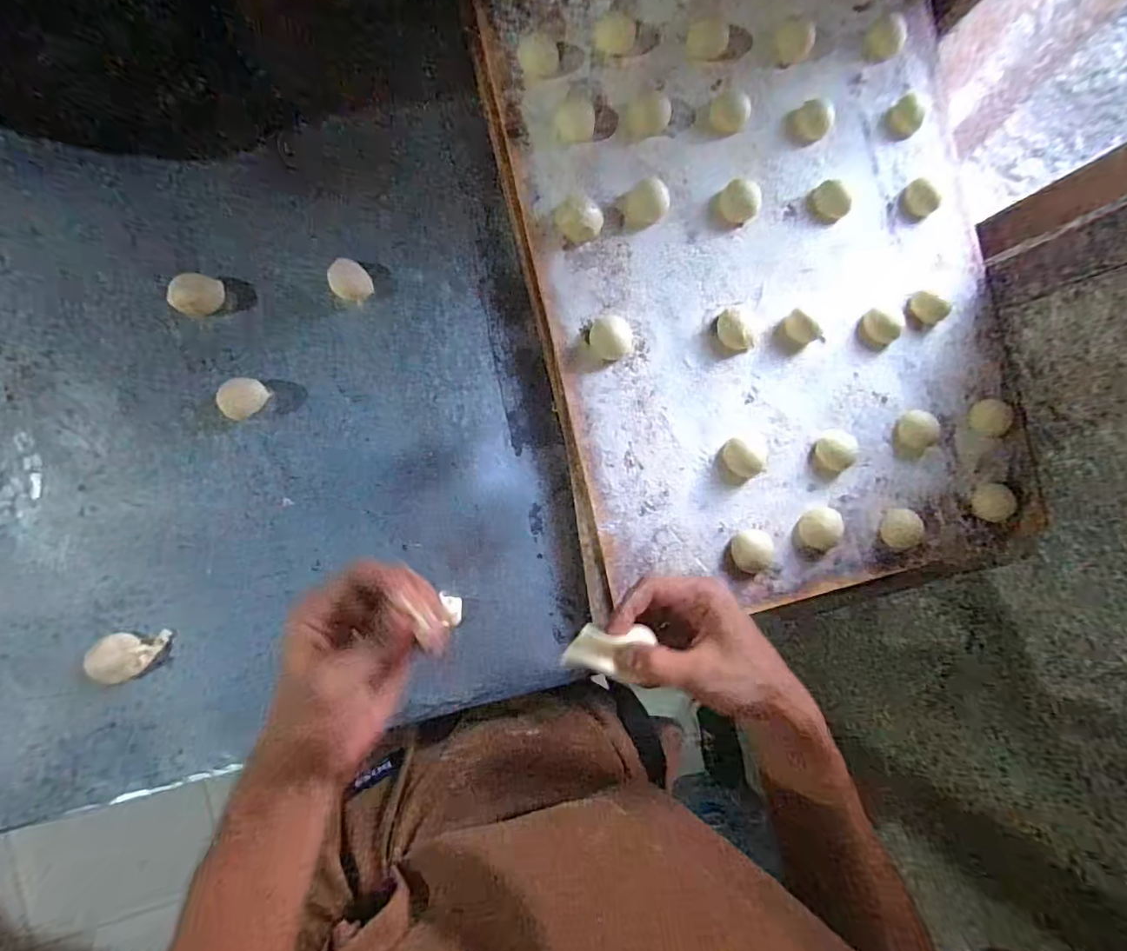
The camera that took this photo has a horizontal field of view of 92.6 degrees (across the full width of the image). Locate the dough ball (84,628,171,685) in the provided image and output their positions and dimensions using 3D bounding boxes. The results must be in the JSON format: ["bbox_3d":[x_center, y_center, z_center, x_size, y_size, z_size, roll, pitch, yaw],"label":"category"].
[{"bbox_3d":[-0.320,0.133,0.397,0.048,0.015,0.034,-10,89,-11],"label":"dough ball"}]

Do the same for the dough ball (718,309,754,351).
[{"bbox_3d":[0.151,-0.126,0.464,0.033,0.018,0.035,0,88,-11],"label":"dough ball"}]

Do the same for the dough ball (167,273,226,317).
[{"bbox_3d":[-0.286,-0.141,0.422,0.028,0.019,0.034,31,82,-8],"label":"dough ball"}]

